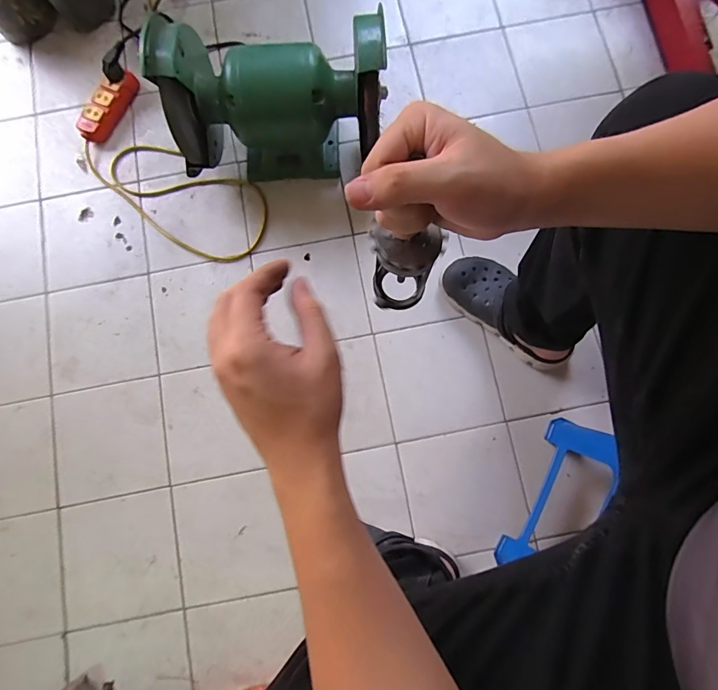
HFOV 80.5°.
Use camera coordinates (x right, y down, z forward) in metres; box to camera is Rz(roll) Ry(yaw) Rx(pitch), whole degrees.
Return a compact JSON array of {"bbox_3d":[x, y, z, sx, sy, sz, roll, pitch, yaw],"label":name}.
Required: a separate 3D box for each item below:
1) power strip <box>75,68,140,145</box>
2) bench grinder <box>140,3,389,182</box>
[{"bbox_3d":[-0.503,-0.479,0.854,0.054,0.038,0.157,22,81,5],"label":"power strip"},{"bbox_3d":[-0.139,-0.420,0.736,0.352,0.234,0.181,-6,79,0],"label":"bench grinder"}]

